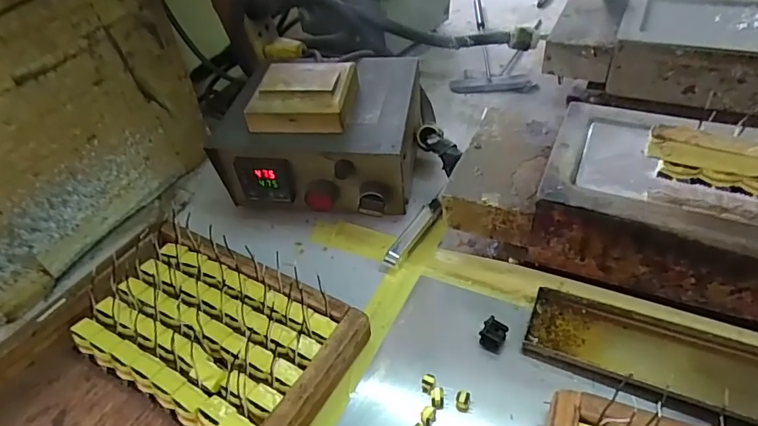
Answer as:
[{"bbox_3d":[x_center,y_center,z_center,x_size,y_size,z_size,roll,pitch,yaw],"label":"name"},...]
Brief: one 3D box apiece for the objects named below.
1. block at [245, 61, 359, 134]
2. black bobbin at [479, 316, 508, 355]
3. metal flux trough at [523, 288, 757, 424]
[{"bbox_3d":[-0.066,-0.108,0.439,0.086,0.029,0.084,0,47,11],"label":"block"},{"bbox_3d":[0.087,0.092,0.369,0.017,0.017,0.019,25,54,28],"label":"black bobbin"},{"bbox_3d":[0.253,0.115,0.323,0.296,0.020,0.060,16,50,21],"label":"metal flux trough"}]

